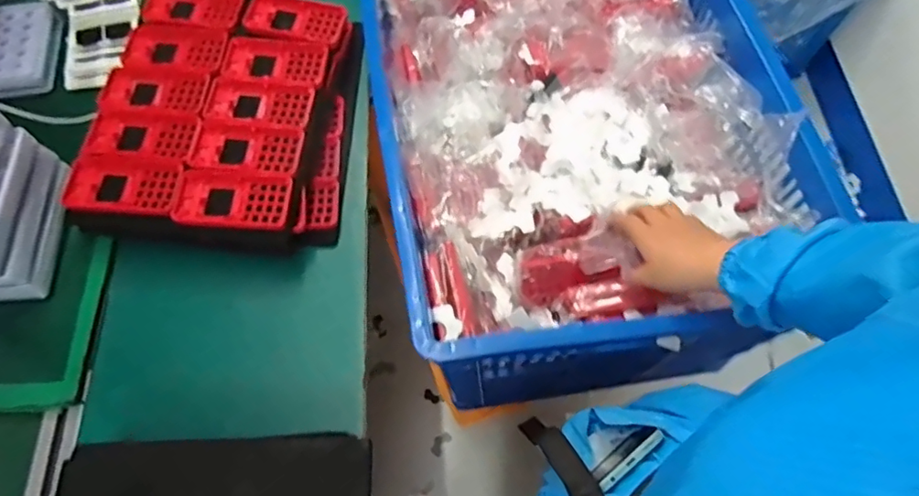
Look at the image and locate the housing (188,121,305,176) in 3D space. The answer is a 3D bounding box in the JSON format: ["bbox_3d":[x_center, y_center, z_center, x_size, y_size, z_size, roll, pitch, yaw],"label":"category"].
[{"bbox_3d":[-0.250,-0.116,0.631,0.124,0.012,0.065,2,67,1],"label":"housing"}]

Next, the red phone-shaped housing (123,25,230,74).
[{"bbox_3d":[-0.355,-0.249,0.676,0.119,0.007,0.068,4,67,2],"label":"red phone-shaped housing"}]

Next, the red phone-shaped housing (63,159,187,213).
[{"bbox_3d":[-0.375,-0.069,0.604,0.117,0.011,0.061,2,67,1],"label":"red phone-shaped housing"}]

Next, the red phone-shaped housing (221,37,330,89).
[{"bbox_3d":[-0.231,-0.232,0.683,0.124,0.019,0.066,3,67,2],"label":"red phone-shaped housing"}]

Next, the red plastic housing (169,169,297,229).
[{"bbox_3d":[-0.254,-0.056,0.607,0.125,0.015,0.071,4,67,2],"label":"red plastic housing"}]

